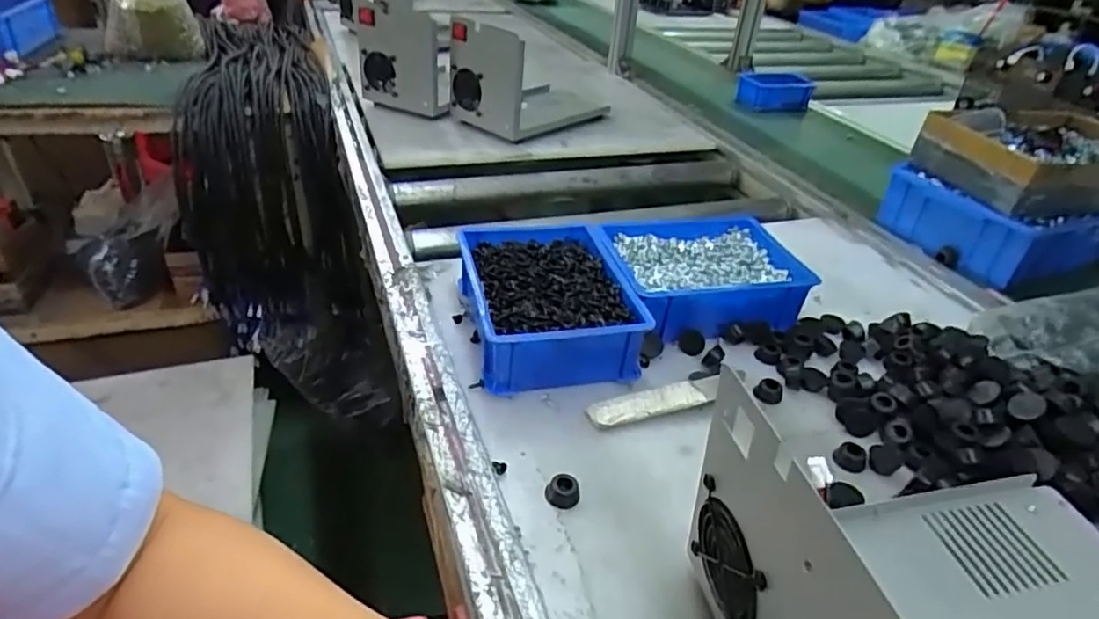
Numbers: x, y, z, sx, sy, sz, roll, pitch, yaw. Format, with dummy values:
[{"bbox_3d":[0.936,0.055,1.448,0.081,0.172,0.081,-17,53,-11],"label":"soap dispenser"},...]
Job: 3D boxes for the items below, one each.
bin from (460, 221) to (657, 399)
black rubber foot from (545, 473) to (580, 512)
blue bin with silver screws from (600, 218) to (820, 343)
[{"bbox_3d":[-0.003,-0.008,0.605,0.145,0.065,0.191,-5,35,-13],"label":"bin"},{"bbox_3d":[0.009,0.131,0.453,0.025,0.015,0.021,8,34,5],"label":"black rubber foot"},{"bbox_3d":[0.158,-0.036,0.665,0.193,0.061,0.156,-4,35,-12],"label":"blue bin with silver screws"}]

